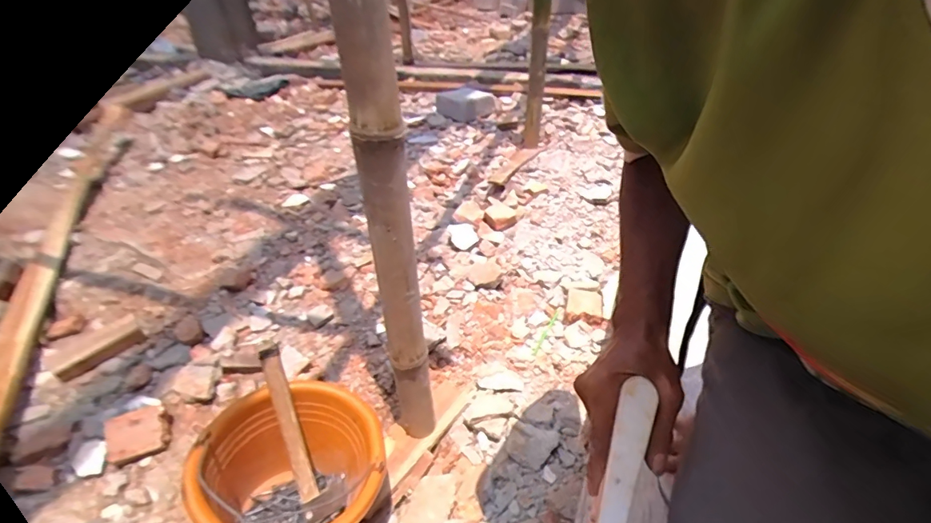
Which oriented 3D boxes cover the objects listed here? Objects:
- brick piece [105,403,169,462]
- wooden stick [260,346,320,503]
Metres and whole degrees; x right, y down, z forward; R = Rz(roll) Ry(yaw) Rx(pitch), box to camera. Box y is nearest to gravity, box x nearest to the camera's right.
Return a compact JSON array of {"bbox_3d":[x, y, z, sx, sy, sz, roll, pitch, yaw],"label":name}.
[{"bbox_3d":[-0.614,0.322,0.847,0.094,0.029,0.094,-11,62,-38],"label":"brick piece"},{"bbox_3d":[-0.271,0.246,0.694,0.027,0.026,0.230,-18,80,-16],"label":"wooden stick"}]

